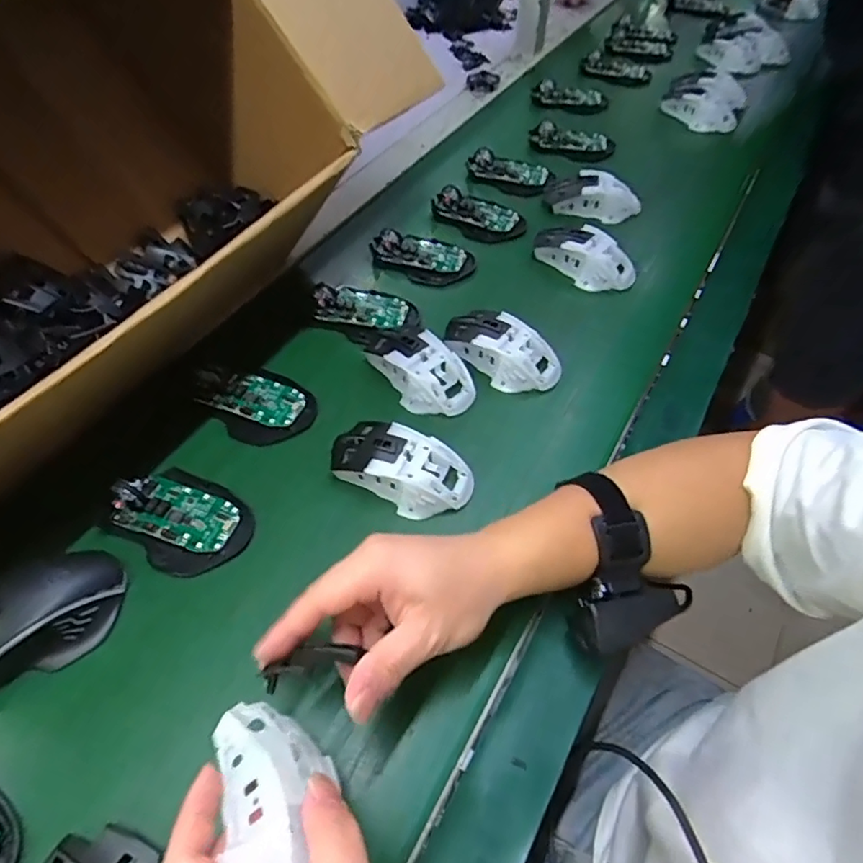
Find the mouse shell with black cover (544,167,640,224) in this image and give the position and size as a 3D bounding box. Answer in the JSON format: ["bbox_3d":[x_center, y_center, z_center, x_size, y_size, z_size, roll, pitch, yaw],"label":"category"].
[{"bbox_3d":[0.192,-0.287,0.678,0.110,0.035,0.057,24,57,16],"label":"mouse shell with black cover"}]

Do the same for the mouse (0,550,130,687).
[{"bbox_3d":[-0.269,0.125,0.376,0.119,0.043,0.069,-27,59,-19],"label":"mouse"}]

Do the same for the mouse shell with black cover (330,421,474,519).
[{"bbox_3d":[-0.024,0.025,0.450,0.112,0.032,0.058,24,57,16],"label":"mouse shell with black cover"}]

